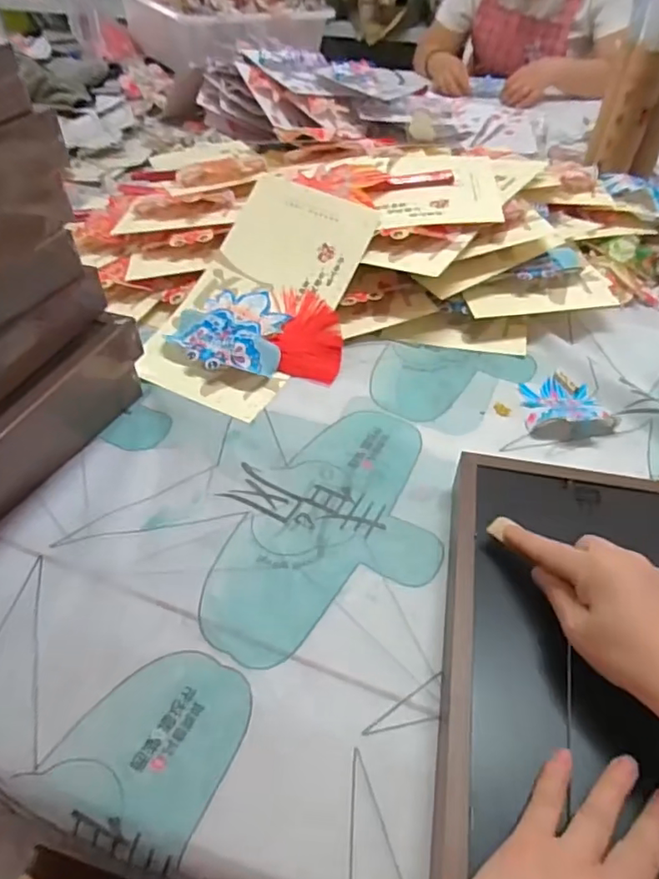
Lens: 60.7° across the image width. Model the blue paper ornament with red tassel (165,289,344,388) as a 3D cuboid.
[{"bbox_3d":[-0.078,-0.123,0.648,0.180,0.030,0.123,1,45,1],"label":"blue paper ornament with red tassel"}]

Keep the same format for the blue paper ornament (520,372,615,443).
[{"bbox_3d":[0.240,-0.043,0.587,0.085,0.030,0.092,-6,46,-7],"label":"blue paper ornament"}]

